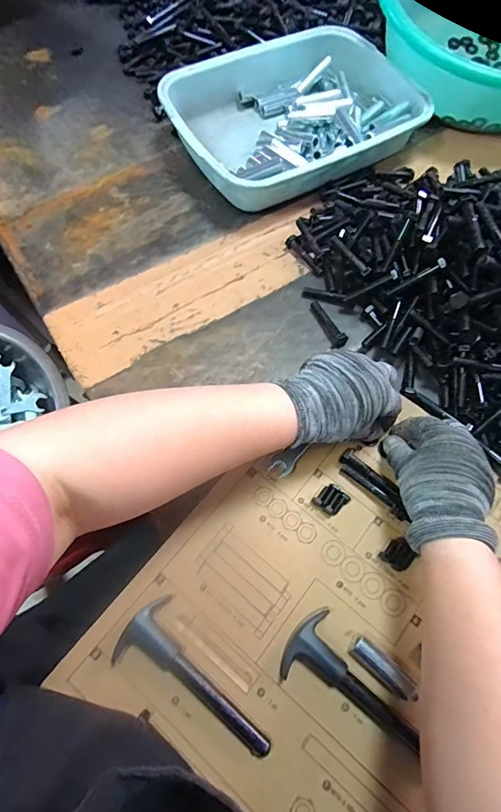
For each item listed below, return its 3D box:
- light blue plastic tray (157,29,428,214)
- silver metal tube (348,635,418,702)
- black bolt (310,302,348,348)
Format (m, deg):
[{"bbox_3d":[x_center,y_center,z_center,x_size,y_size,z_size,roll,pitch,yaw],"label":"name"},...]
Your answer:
[{"bbox_3d":[0.063,-0.392,0.560,0.335,0.053,0.232,-29,69,-13],"label":"light blue plastic tray"},{"bbox_3d":[0.101,0.199,0.318,0.053,0.015,0.016,38,71,15],"label":"silver metal tube"},{"bbox_3d":[0.083,-0.091,0.456,0.015,0.014,0.065,-21,68,-9],"label":"black bolt"}]

